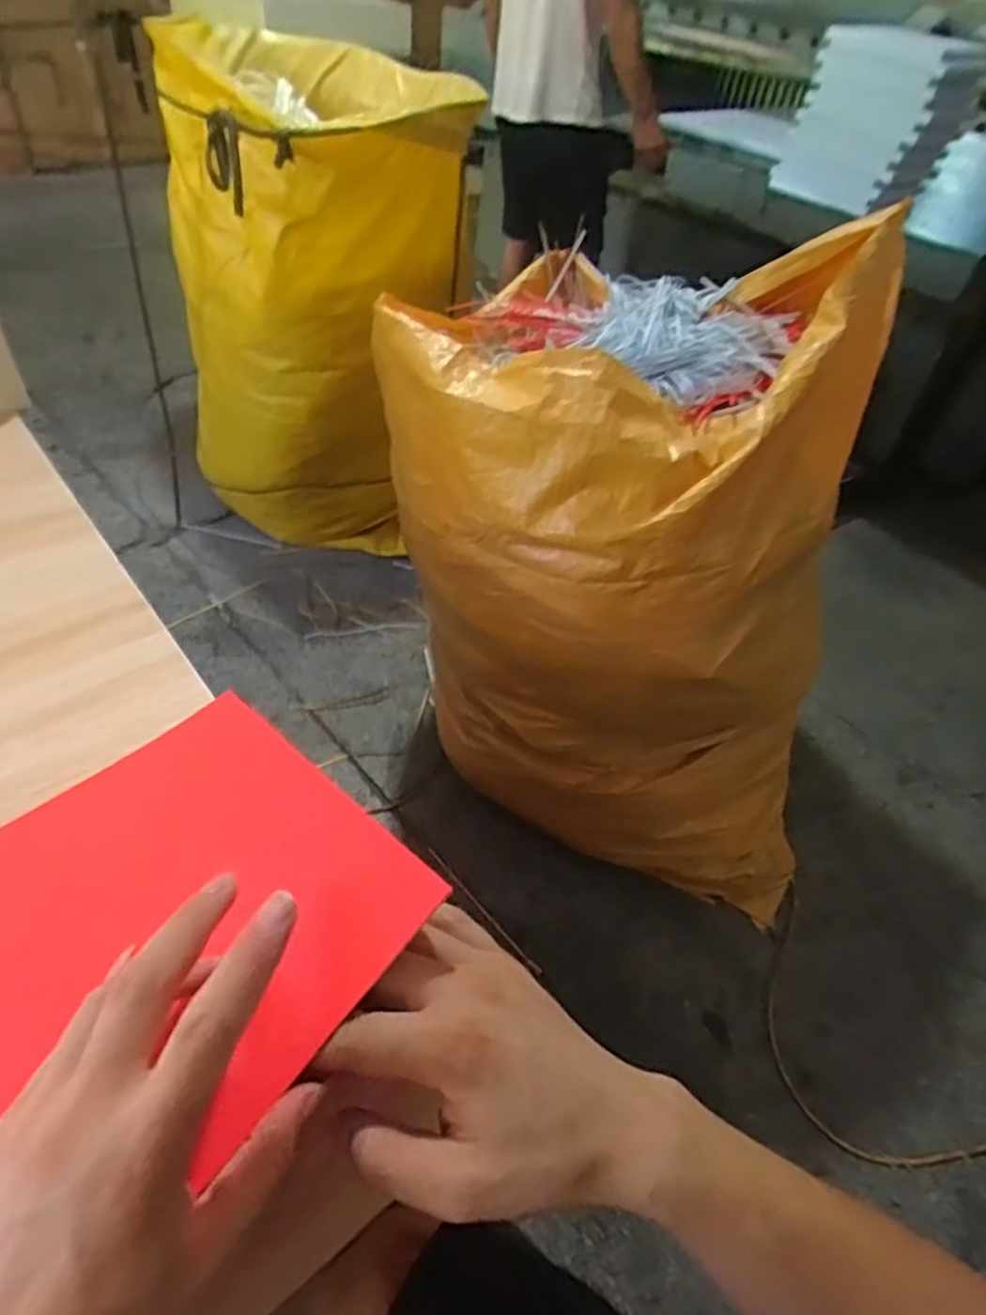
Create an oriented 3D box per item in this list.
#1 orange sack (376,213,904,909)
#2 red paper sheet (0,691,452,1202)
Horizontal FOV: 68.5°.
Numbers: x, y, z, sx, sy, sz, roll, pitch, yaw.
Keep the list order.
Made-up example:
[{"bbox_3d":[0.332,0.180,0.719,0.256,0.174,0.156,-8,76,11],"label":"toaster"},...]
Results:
[{"bbox_3d":[0.260,-0.160,1.285,0.863,0.886,0.644,17,46,9],"label":"orange sack"},{"bbox_3d":[-0.197,0.151,0.319,0.212,0.032,0.301,34,58,32],"label":"red paper sheet"}]

